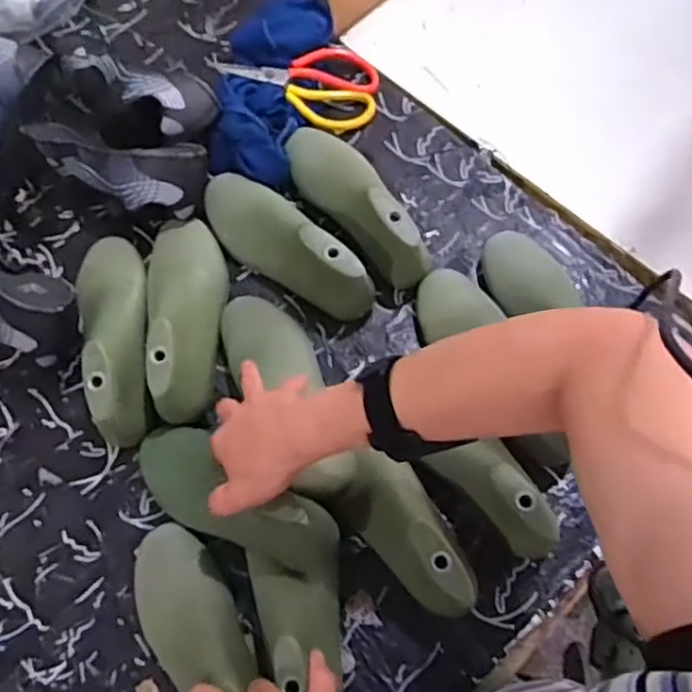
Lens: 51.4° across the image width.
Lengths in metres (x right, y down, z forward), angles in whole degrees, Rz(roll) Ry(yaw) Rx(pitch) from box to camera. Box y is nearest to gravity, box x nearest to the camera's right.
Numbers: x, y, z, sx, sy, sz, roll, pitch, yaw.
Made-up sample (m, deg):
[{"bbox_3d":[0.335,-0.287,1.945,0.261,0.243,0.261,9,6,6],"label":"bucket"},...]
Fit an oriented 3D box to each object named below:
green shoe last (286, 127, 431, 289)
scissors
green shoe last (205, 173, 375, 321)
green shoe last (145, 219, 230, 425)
[{"bbox_3d":[0.017,-0.152,0.721,0.074,0.085,0.205,-40,74,-13],"label":"green shoe last"},{"bbox_3d":[-0.064,-0.290,0.808,0.196,0.025,0.099,5,70,2],"label":"scissors"},{"bbox_3d":[-0.062,-0.102,0.710,0.203,0.087,0.068,41,75,14],"label":"green shoe last"},{"bbox_3d":[-0.151,-0.034,0.690,0.073,0.079,0.206,-9,70,-3],"label":"green shoe last"}]

